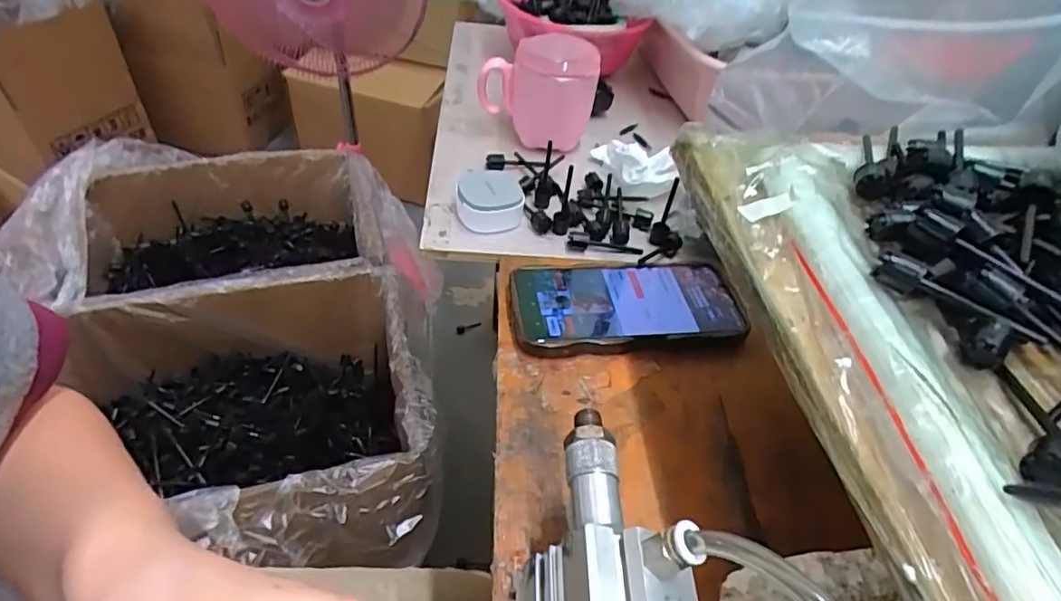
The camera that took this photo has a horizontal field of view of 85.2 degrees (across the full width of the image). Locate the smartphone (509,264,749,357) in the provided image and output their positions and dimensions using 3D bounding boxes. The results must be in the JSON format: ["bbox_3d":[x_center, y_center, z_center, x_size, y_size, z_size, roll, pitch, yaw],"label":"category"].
[{"bbox_3d":[0.071,0.003,0.420,0.168,0.019,0.079,-1,45,-9],"label":"smartphone"}]

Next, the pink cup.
[{"bbox_3d":[0.006,-0.202,0.555,0.108,0.096,0.070,7,44,-1],"label":"pink cup"}]

